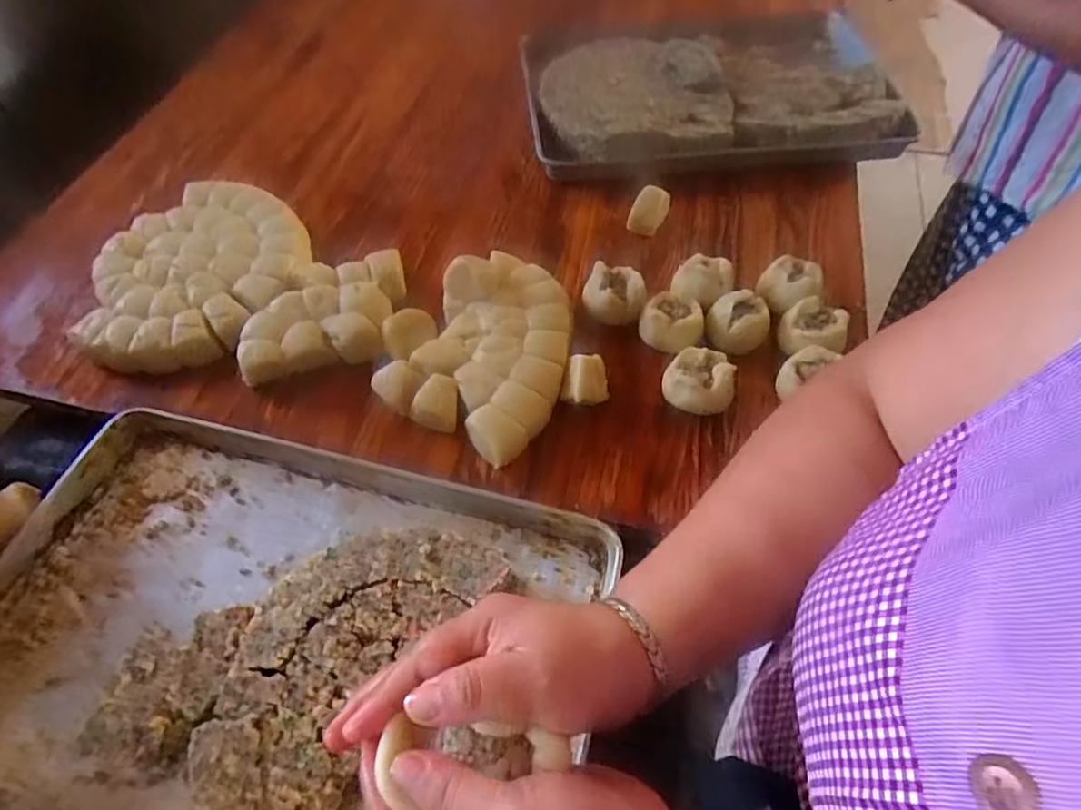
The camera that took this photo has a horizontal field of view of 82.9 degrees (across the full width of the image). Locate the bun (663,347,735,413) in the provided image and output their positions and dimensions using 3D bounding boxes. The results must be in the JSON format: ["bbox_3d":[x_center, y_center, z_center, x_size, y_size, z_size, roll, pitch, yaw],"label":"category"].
[{"bbox_3d":[0.181,-0.022,0.706,0.077,0.059,0.063,5,56,7],"label":"bun"}]

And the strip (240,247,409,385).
[{"bbox_3d":[-0.273,-0.115,0.774,0.210,0.046,0.149,-16,56,-8],"label":"strip"}]

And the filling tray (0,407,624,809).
[{"bbox_3d":[-0.262,0.236,0.593,0.623,0.064,0.404,10,57,10],"label":"filling tray"}]

